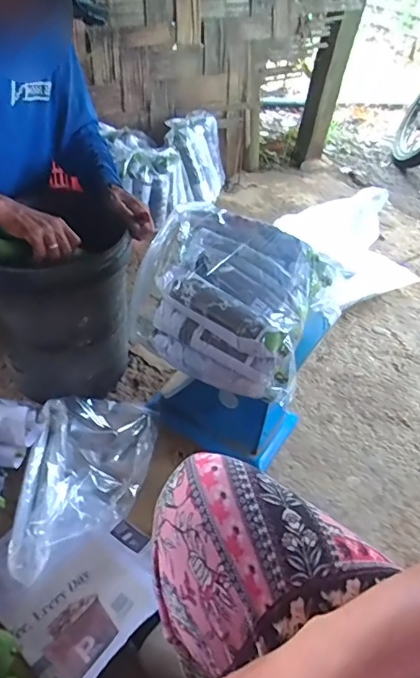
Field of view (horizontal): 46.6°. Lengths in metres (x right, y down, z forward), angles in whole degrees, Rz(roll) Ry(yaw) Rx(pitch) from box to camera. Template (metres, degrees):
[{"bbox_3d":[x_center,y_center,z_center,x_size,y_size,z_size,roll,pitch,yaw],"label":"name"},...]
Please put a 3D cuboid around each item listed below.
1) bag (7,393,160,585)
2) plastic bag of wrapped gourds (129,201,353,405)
[{"bbox_3d":[-0.227,0.238,0.898,0.220,0.064,0.363,3,40,-4],"label":"bag"},{"bbox_3d":[0.042,-0.070,0.750,0.257,0.161,0.230,25,46,20],"label":"plastic bag of wrapped gourds"}]

